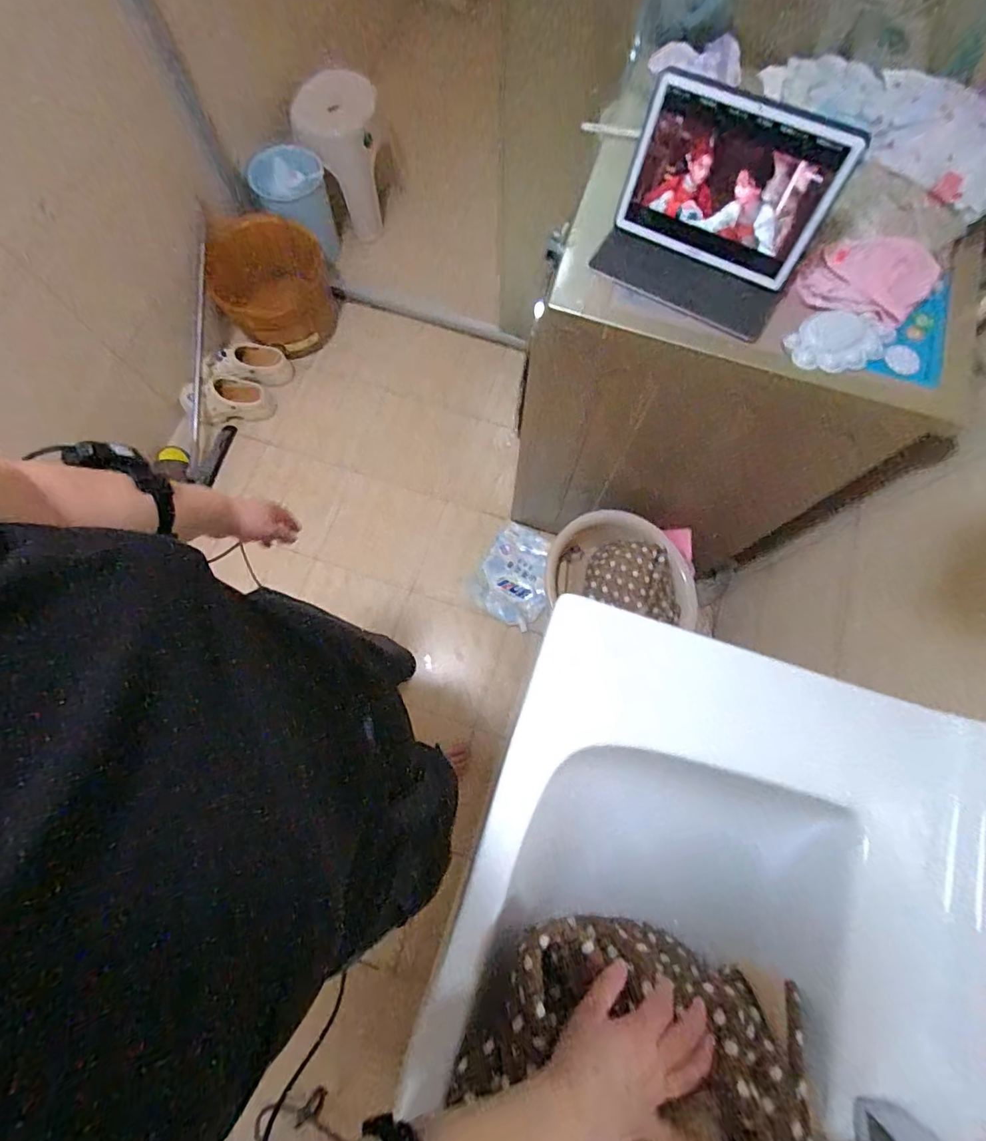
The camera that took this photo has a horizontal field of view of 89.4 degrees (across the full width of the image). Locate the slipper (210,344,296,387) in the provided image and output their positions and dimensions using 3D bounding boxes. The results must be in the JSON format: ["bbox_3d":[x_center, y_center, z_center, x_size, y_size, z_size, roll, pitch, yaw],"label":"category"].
[{"bbox_3d":[-0.762,-0.657,1.572,0.248,0.067,0.115,1,73,-16],"label":"slipper"}]

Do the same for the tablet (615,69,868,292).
[{"bbox_3d":[0.302,-0.496,0.649,0.253,0.172,0.017,29,52,9],"label":"tablet"}]

